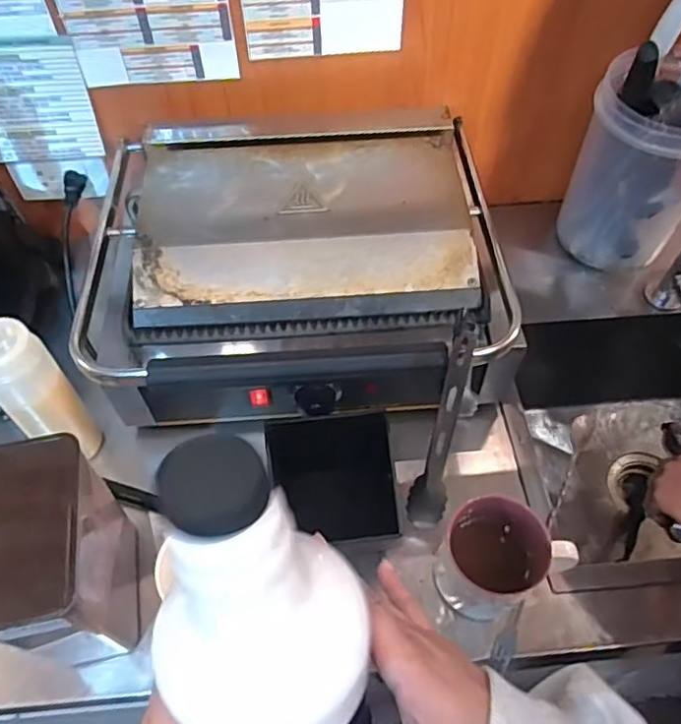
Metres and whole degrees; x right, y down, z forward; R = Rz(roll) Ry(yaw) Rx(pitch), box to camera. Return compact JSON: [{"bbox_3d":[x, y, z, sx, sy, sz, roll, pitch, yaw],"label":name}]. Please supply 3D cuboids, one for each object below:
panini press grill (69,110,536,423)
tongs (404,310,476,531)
[{"bbox_3d":[-0.037,-0.107,0.682,0.428,0.178,0.390,-1,55,0],"label":"panini press grill"},{"bbox_3d":[0.092,0.065,0.548,0.033,0.241,0.019,12,30,9],"label":"tongs"}]

